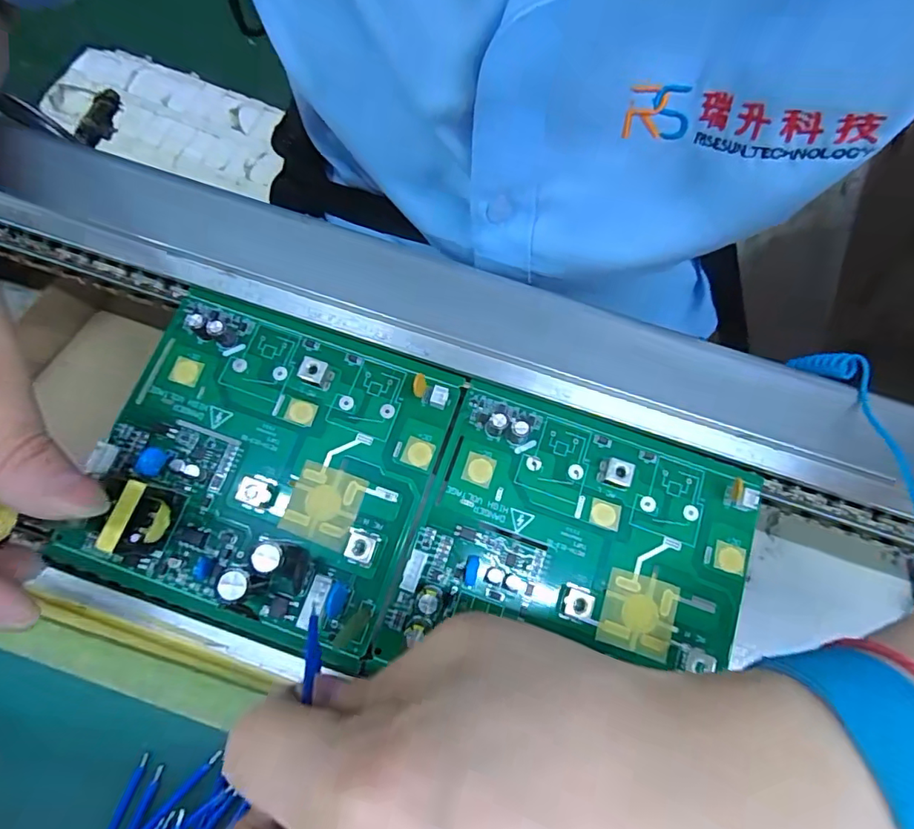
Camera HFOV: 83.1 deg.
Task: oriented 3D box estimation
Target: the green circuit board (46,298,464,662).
[{"bbox_3d":[-0.077,0.017,0.203,0.127,0.024,0.117,19,73,4],"label":"green circuit board"}]

